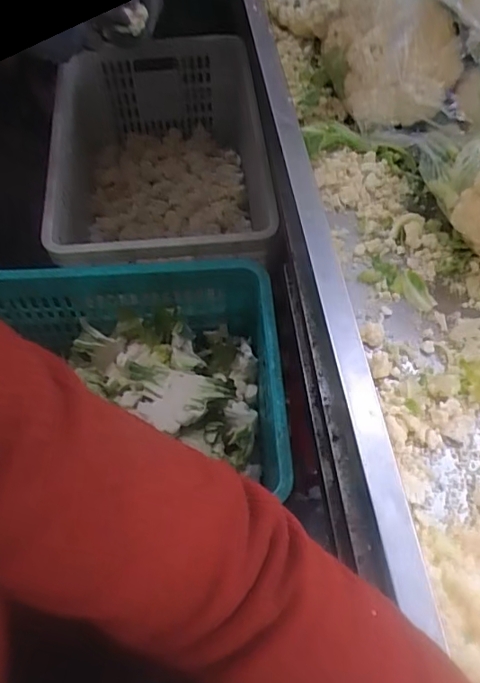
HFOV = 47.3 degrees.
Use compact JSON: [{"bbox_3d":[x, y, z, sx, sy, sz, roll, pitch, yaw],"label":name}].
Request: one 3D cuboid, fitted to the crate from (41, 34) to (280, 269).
[{"bbox_3d":[-0.144,-0.301,1.021,0.372,0.266,0.577,-6,60,-5],"label":"crate"}]

